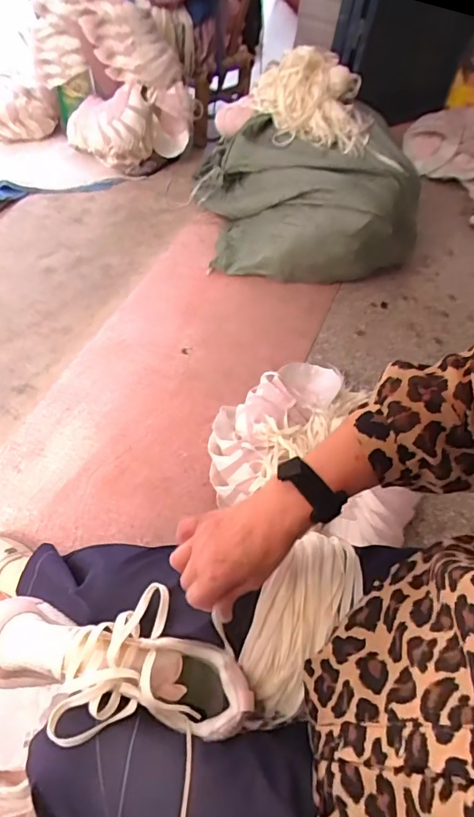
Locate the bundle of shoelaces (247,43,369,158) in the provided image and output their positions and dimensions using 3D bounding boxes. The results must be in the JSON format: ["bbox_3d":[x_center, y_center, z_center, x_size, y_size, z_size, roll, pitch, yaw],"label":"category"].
[{"bbox_3d":[0.215,-0.882,1.335,0.336,0.159,0.284,9,56,-1],"label":"bundle of shoelaces"}]

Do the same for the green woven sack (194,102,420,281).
[{"bbox_3d":[0.196,-0.617,1.397,0.606,0.282,0.490,0,56,-3],"label":"green woven sack"}]

